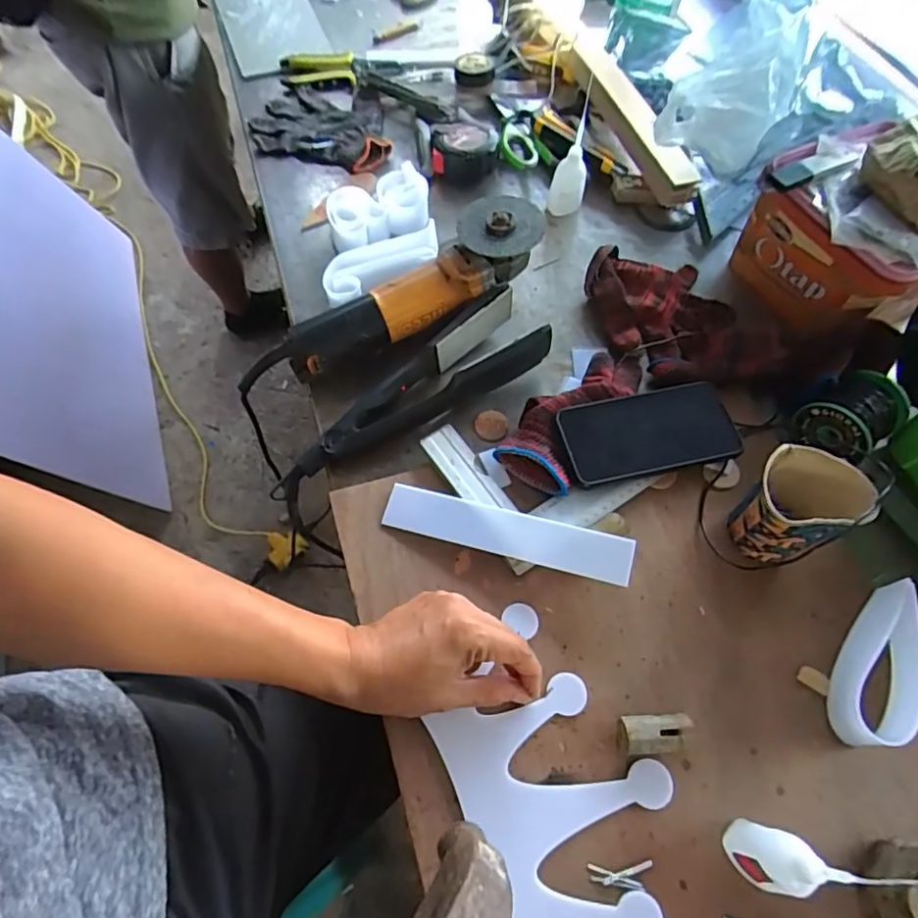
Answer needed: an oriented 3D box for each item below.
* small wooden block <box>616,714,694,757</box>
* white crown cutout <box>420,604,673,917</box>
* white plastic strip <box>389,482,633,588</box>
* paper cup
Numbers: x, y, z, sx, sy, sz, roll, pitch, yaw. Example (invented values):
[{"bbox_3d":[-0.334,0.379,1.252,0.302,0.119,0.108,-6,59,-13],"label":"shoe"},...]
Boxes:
[{"bbox_3d":[0.144,0.203,0.430,0.051,0.023,0.026,-1,61,-2],"label":"small wooden block"},{"bbox_3d":[0.071,0.246,0.412,0.150,0.008,0.276,-11,62,-8],"label":"white crown cutout"},{"bbox_3d":[0.038,0.062,0.495,0.208,0.006,0.041,12,67,14],"label":"white plastic strip"},{"bbox_3d":[0.268,0.047,0.477,0.073,0.098,0.067,1,61,-1],"label":"paper cup"}]

